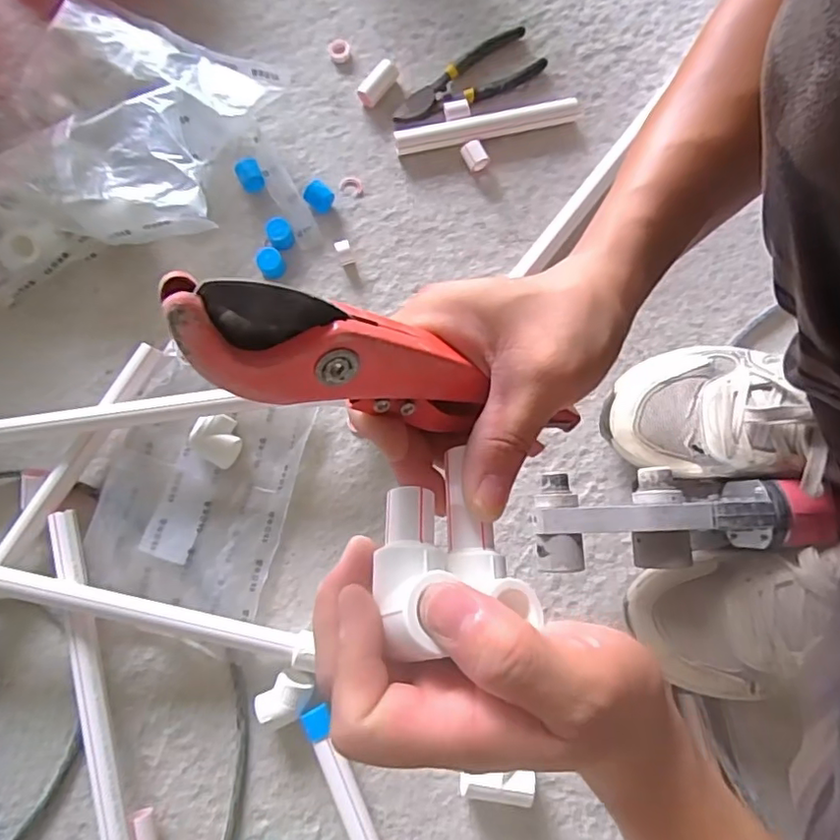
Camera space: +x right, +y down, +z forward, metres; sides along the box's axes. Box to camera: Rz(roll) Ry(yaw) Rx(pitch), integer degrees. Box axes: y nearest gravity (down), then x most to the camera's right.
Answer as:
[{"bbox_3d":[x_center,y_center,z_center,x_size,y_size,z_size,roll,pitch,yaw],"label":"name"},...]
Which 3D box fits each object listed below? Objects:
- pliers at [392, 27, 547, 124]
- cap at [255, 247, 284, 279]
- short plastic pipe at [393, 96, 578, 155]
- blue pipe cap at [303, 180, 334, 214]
[{"bbox_3d":[0.046,-0.330,0.573,0.160,0.013,0.056,-33,80,-5],"label":"pliers"},{"bbox_3d":[-0.136,-0.143,0.539,0.023,0.021,0.023,0,79,1],"label":"cap"},{"bbox_3d":[0.064,-0.280,0.564,0.175,0.025,0.020,-14,79,-1],"label":"short plastic pipe"},{"bbox_3d":[-0.095,-0.207,0.550,0.023,0.024,0.024,-43,81,-7],"label":"blue pipe cap"}]

